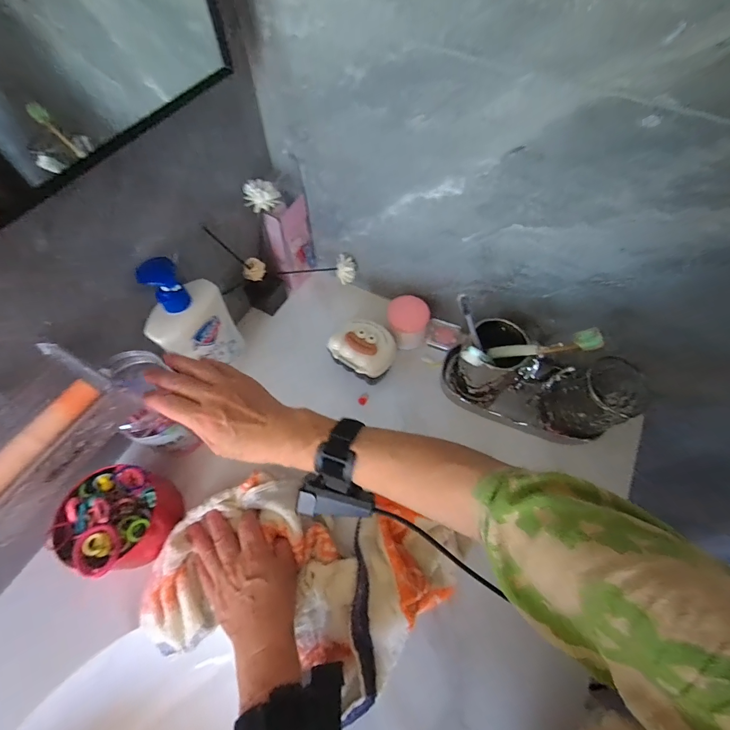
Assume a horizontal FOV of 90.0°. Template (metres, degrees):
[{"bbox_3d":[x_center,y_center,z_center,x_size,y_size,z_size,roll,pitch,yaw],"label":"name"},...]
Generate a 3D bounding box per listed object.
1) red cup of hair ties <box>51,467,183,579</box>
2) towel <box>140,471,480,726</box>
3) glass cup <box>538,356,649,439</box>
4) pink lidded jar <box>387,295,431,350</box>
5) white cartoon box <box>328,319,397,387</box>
[{"bbox_3d":[-0.269,0.164,0.401,0.097,0.070,0.098,0,62,0],"label":"red cup of hair ties"},{"bbox_3d":[-0.061,0.226,0.383,0.314,0.042,0.175,12,63,6],"label":"towel"},{"bbox_3d":[0.280,0.041,0.451,0.084,0.100,0.078,0,62,0],"label":"glass cup"},{"bbox_3d":[0.065,-0.062,0.522,0.058,0.043,0.060,-20,64,-11],"label":"pink lidded jar"},{"bbox_3d":[-0.002,-0.014,0.501,0.082,0.061,0.071,33,67,16],"label":"white cartoon box"}]

